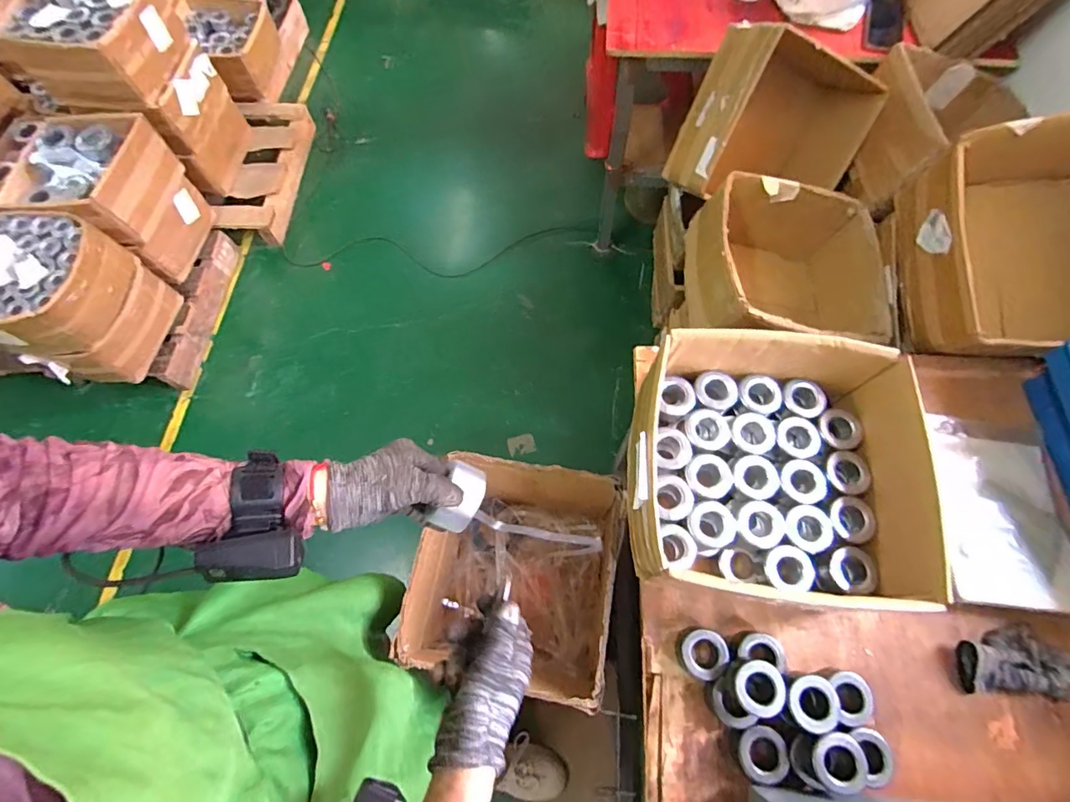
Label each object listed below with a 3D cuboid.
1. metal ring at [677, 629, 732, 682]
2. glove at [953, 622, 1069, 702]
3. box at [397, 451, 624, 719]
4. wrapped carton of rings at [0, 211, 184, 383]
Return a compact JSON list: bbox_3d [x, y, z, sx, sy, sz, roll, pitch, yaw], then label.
[{"bbox_3d":[0.224,0.335,0.648,0.061,0.030,0.060,-1,68,1],"label":"metal ring"},{"bbox_3d":[0.637,0.341,0.636,0.146,0.037,0.089,3,68,3],"label":"glove"},{"bbox_3d":[-0.026,0.291,0.849,0.294,0.281,0.298,8,69,5],"label":"box"},{"bbox_3d":[-1.299,-0.277,1.341,0.394,0.299,0.350,10,69,6],"label":"wrapped carton of rings"}]

